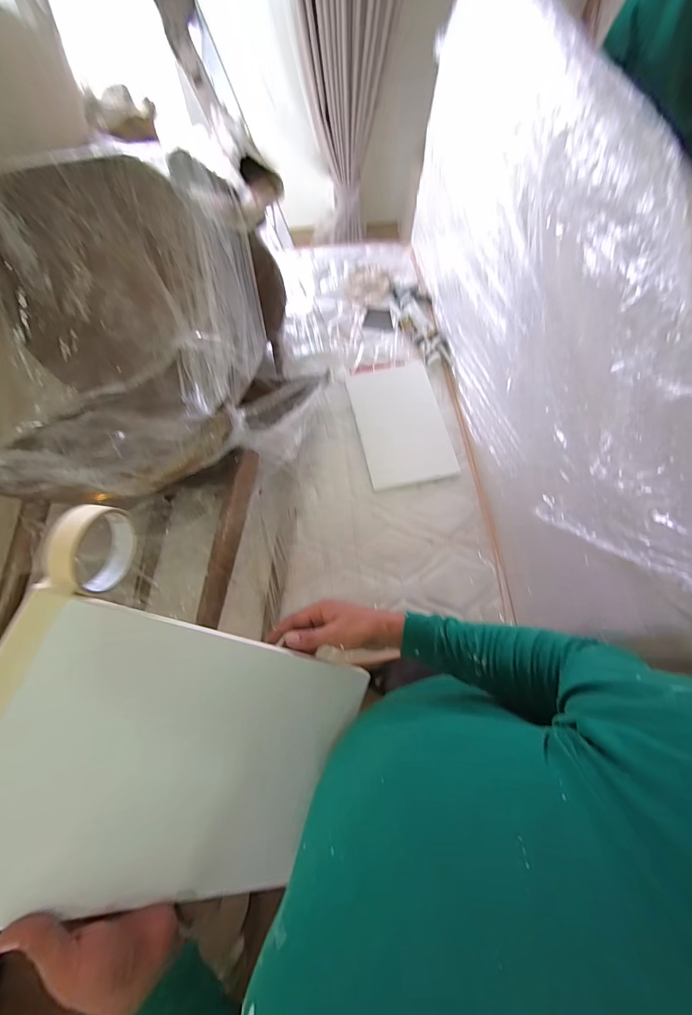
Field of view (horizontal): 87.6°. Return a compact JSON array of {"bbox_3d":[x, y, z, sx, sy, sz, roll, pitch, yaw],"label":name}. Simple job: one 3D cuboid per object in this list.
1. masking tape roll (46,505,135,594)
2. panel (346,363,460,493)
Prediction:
[{"bbox_3d":[-0.245,0.041,0.351,0.021,0.093,0.083,4,71,1],"label":"masking tape roll"},{"bbox_3d":[0.171,-0.265,1.131,0.263,0.015,0.415,-11,71,-4],"label":"panel"}]

